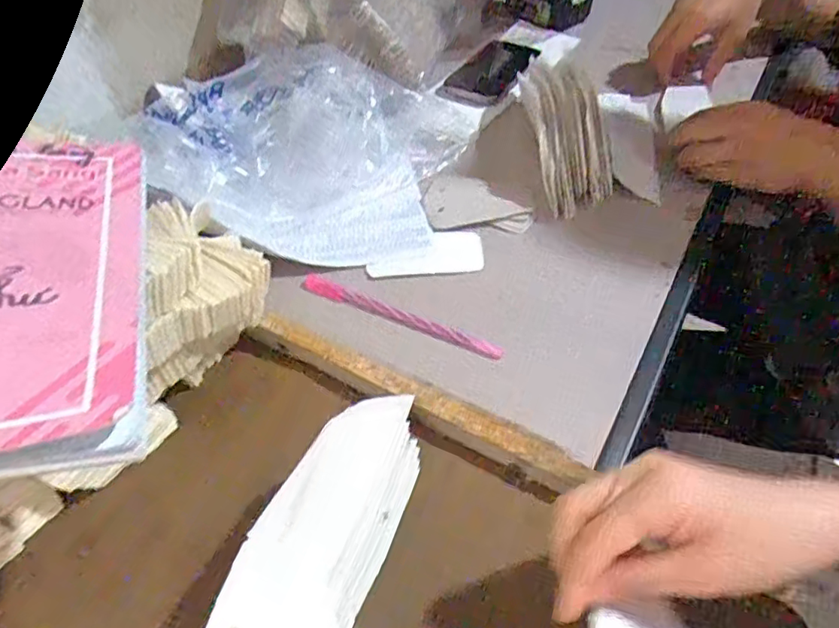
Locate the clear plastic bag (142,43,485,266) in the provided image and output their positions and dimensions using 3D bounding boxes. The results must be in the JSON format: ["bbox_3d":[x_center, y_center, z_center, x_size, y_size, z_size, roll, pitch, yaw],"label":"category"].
[{"bbox_3d":[-0.113,-0.175,0.555,0.281,0.093,0.239,10,51,12],"label":"clear plastic bag"}]

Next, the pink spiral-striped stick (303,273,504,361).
[{"bbox_3d":[-0.018,0.000,0.458,0.179,0.006,0.016,20,54,20],"label":"pink spiral-striped stick"}]

